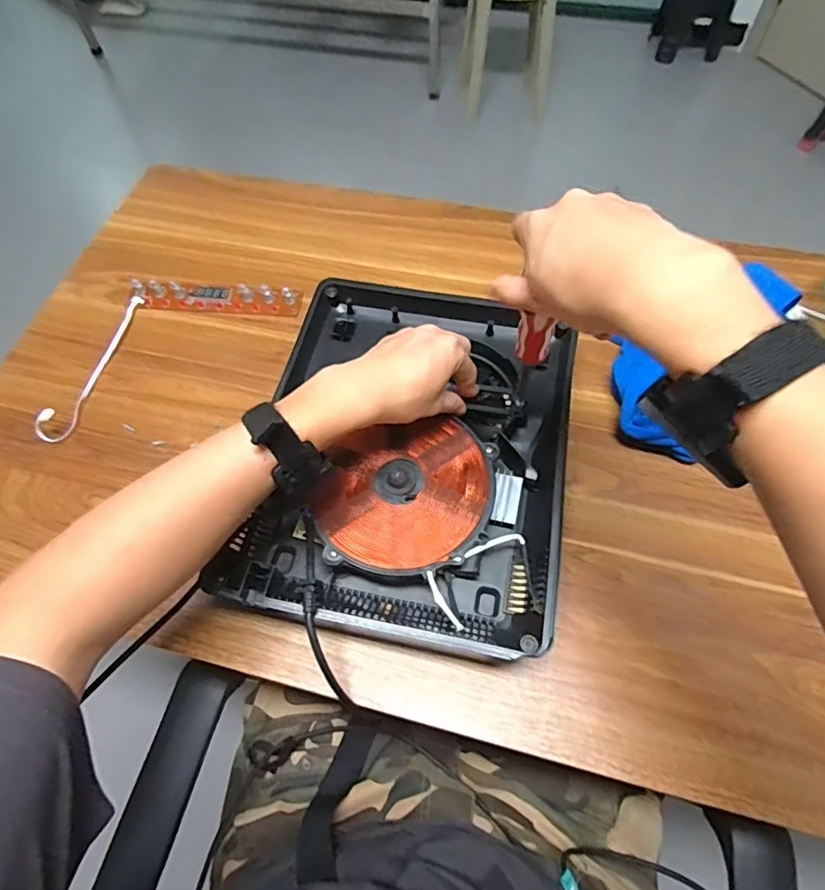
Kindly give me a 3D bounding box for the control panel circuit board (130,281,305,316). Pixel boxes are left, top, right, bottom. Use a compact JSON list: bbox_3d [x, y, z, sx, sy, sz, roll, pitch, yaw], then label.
[{"bbox_3d":[-0.232,-0.174,0.634,0.198,0.023,0.032,4,62,5],"label":"control panel circuit board"}]

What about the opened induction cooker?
[{"bbox_3d":[0.002,0.001,0.503,0.272,0.054,0.339,10,63,8],"label":"opened induction cooker"}]

